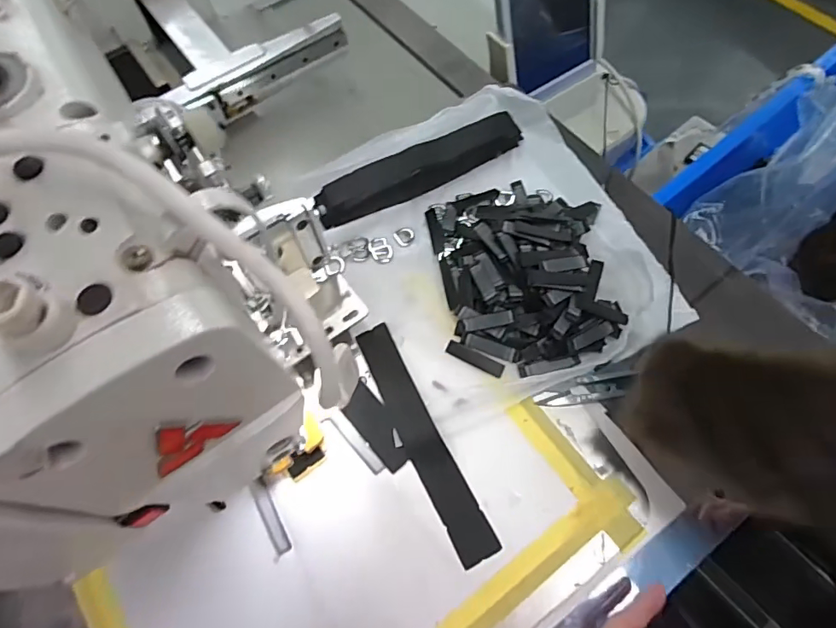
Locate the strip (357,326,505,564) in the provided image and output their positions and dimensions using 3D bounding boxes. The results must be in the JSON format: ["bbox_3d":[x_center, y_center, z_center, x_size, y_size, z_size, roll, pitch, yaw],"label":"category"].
[{"bbox_3d":[0.002,0.096,0.398,0.031,0.007,0.201,-25,66,-9],"label":"strip"}]

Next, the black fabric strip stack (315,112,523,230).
[{"bbox_3d":[0.003,-0.146,0.500,0.216,0.028,0.040,-27,66,-9],"label":"black fabric strip stack"}]

